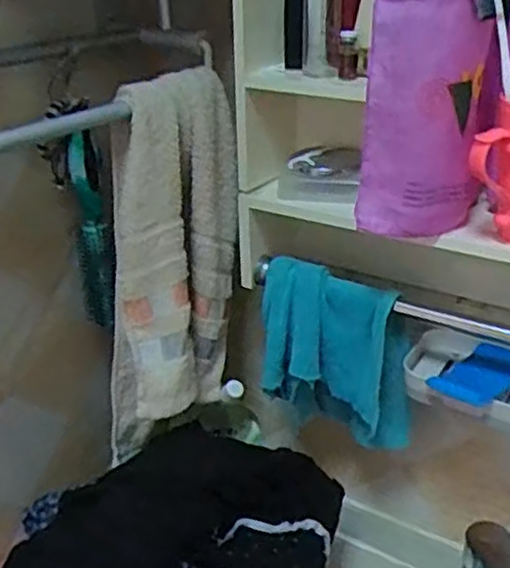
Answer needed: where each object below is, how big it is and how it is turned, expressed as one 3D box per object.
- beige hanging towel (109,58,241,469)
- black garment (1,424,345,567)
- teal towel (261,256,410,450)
[{"bbox_3d":[-0.083,-0.014,0.685,0.079,0.339,0.160,11,29,23],"label":"beige hanging towel"},{"bbox_3d":[-0.063,0.251,0.663,0.343,0.120,0.175,-22,33,-35],"label":"black garment"},{"bbox_3d":[0.076,0.076,0.701,0.140,0.176,0.053,10,29,21],"label":"teal towel"}]

